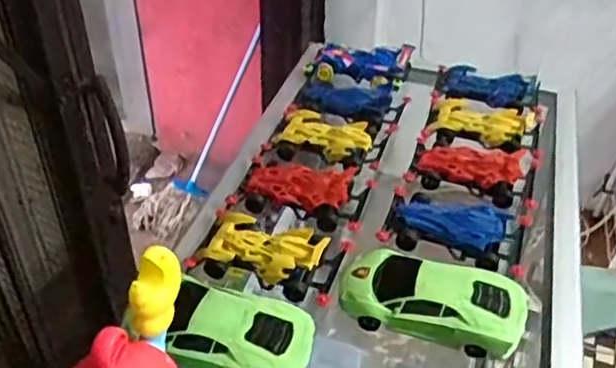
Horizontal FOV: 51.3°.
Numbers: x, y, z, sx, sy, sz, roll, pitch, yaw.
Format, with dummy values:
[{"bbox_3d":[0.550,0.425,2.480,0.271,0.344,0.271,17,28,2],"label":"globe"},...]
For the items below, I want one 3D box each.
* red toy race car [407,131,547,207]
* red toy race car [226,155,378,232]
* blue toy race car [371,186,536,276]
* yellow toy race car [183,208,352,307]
[{"bbox_3d":[0.193,-0.026,0.740,0.143,0.036,0.108,15,41,13],"label":"red toy race car"},{"bbox_3d":[-0.004,0.000,0.696,0.140,0.037,0.081,11,40,12],"label":"red toy race car"},{"bbox_3d":[0.151,0.048,0.666,0.143,0.034,0.088,15,41,13],"label":"blue toy race car"},{"bbox_3d":[-0.036,0.059,0.623,0.138,0.038,0.091,11,40,12],"label":"yellow toy race car"}]

